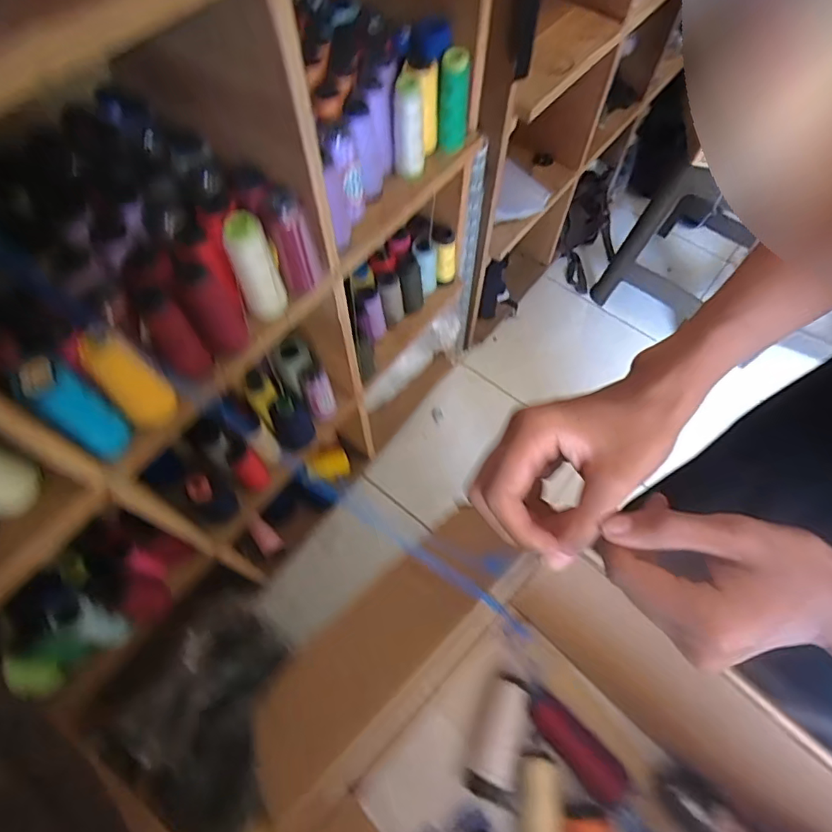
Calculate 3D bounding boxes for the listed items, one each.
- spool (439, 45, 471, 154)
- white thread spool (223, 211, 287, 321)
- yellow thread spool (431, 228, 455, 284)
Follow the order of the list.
[{"bbox_3d":[0.050,-0.417,0.673,0.036,0.117,0.033,0,63,0],"label":"spool"},{"bbox_3d":[-0.167,-0.154,0.530,0.038,0.117,0.035,-16,65,-8],"label":"white thread spool"},{"bbox_3d":[0.053,-0.296,0.948,0.043,0.123,0.041,0,63,0],"label":"yellow thread spool"}]

